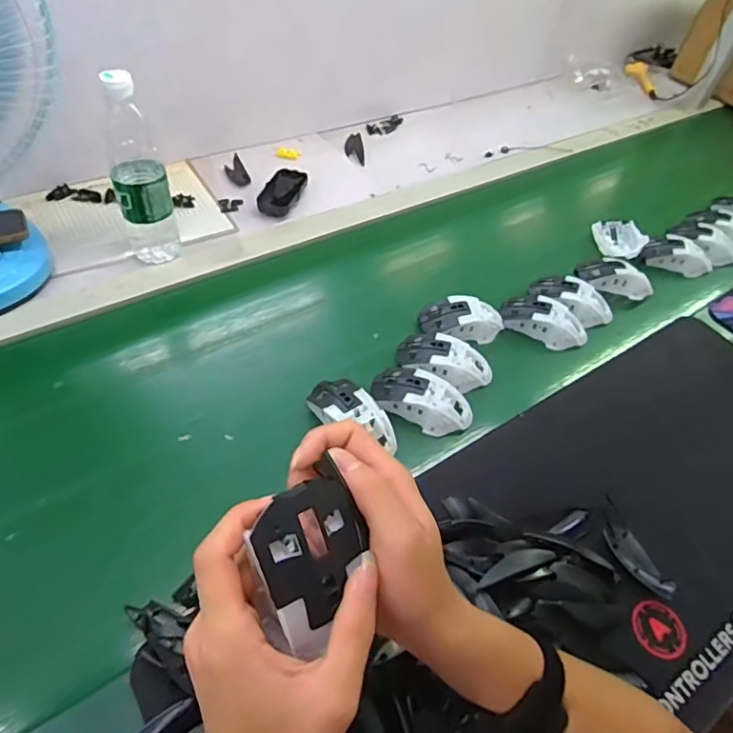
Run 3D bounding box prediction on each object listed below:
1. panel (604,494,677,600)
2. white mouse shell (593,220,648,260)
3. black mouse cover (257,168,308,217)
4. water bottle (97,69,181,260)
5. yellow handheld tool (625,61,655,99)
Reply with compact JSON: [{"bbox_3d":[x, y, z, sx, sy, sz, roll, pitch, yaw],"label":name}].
[{"bbox_3d":[0.254,0.175,0.522,0.038,0.016,0.102,-12,50,-15],"label":"panel"},{"bbox_3d":[0.396,-0.202,0.845,0.061,0.035,0.101,-1,48,-6],"label":"white mouse shell"},{"bbox_3d":[-0.130,-0.270,0.832,0.050,0.022,0.102,16,49,10],"label":"black mouse cover"},{"bbox_3d":[-0.280,-0.236,0.663,0.066,0.219,0.066,-14,51,-17],"label":"water bottle"},{"bbox_3d":[0.693,-0.721,1.351,0.043,0.025,0.146,-5,62,-9],"label":"yellow handheld tool"}]

